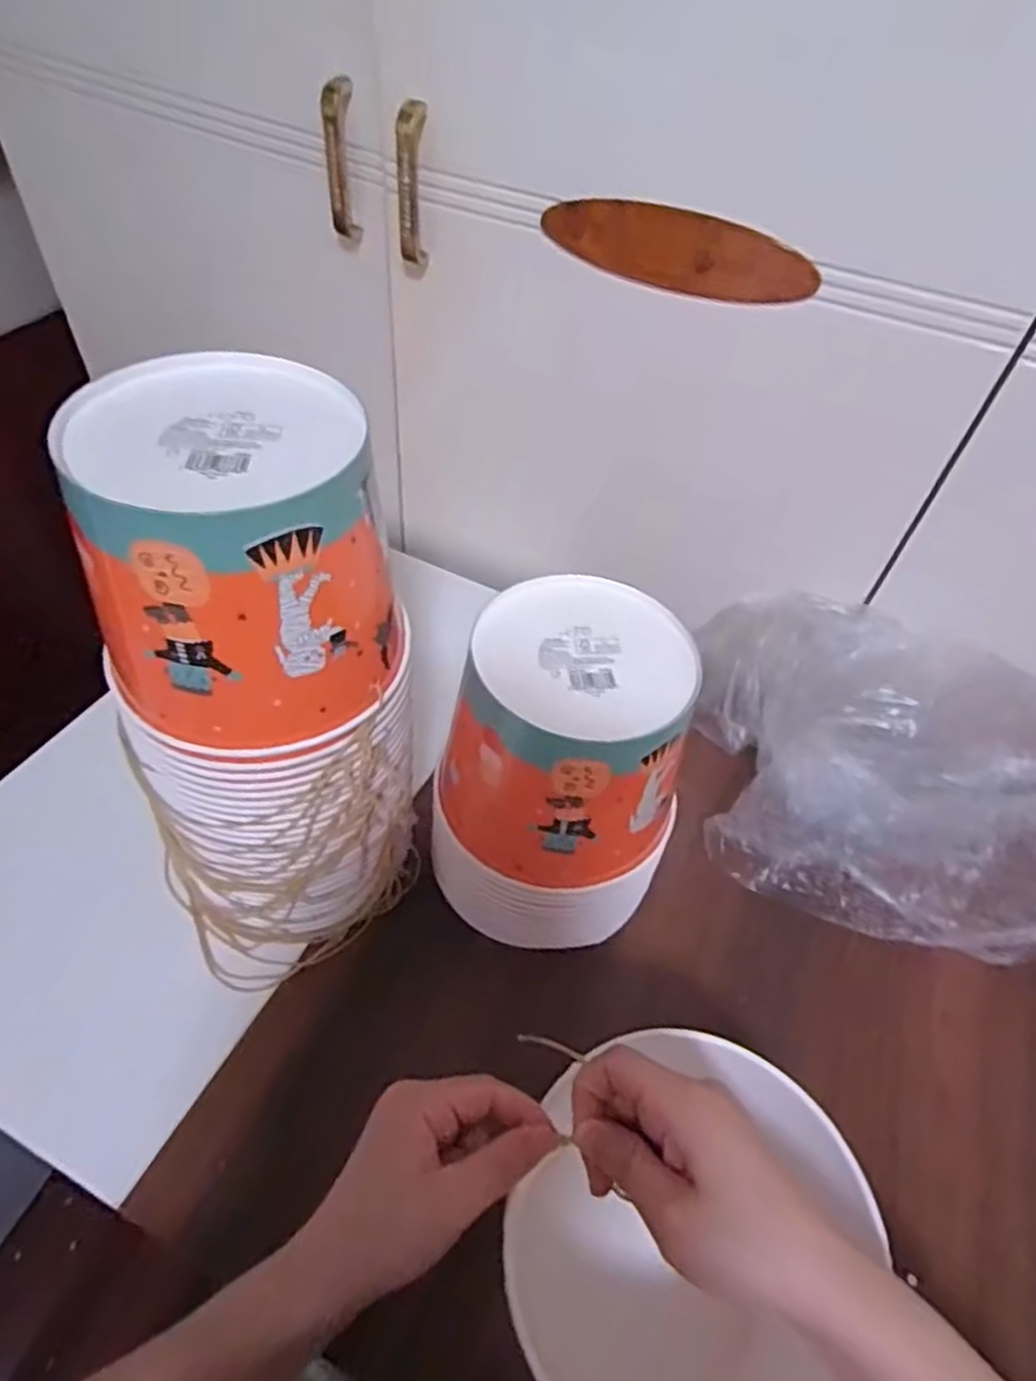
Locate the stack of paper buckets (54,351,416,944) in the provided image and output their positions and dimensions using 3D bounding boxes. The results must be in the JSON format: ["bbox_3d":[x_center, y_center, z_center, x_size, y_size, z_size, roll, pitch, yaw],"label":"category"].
[{"bbox_3d":[-0.141,0.008,0.438,0.145,0.324,0.152,10,51,2],"label":"stack of paper buckets"}]

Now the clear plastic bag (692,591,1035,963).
[{"bbox_3d":[0.279,0.047,0.595,0.284,0.131,0.240,16,52,7],"label":"clear plastic bag"}]

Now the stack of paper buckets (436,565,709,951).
[{"bbox_3d":[0.033,0.057,0.506,0.141,0.218,0.155,15,51,6],"label":"stack of paper buckets"}]

